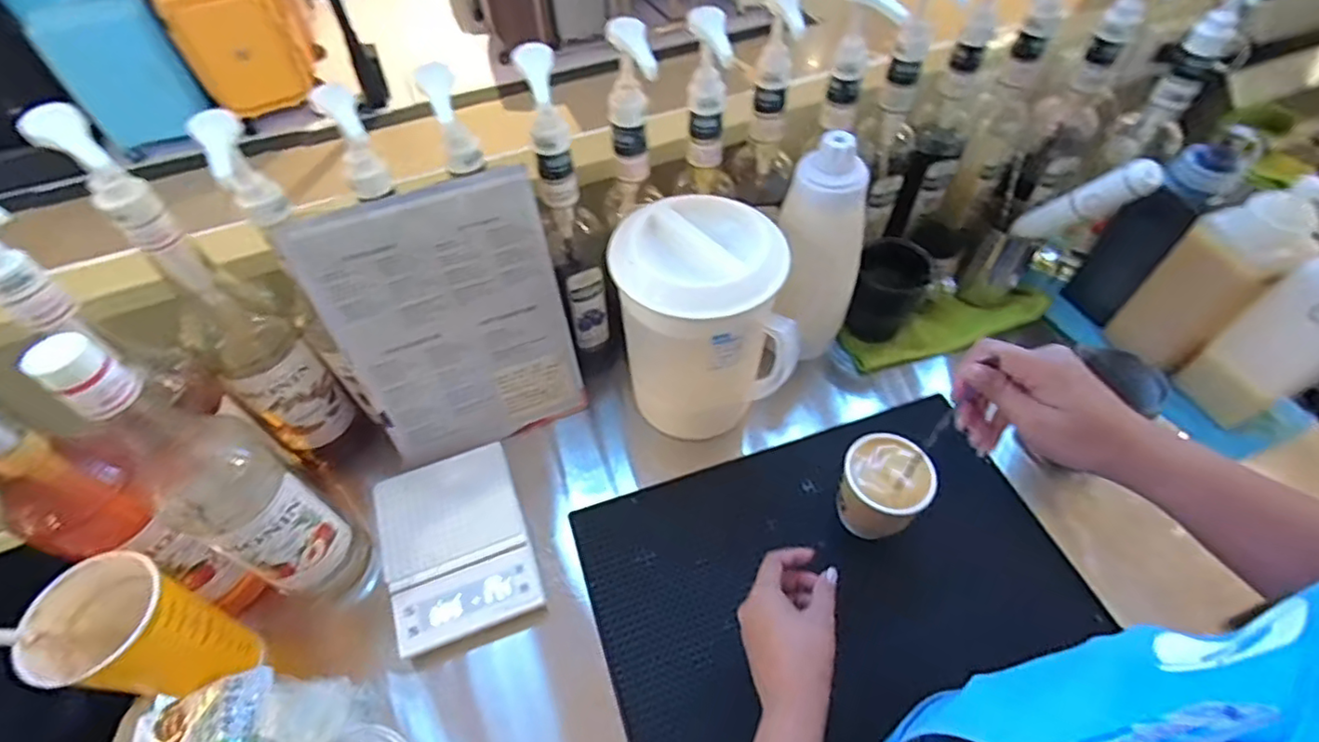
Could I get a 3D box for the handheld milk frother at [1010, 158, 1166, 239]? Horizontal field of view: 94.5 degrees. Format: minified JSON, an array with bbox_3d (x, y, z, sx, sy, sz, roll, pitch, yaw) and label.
[{"bbox_3d":[0.453,-0.177,0.653,0.033,0.159,0.039,-32,89,-20],"label":"handheld milk frother"}]

